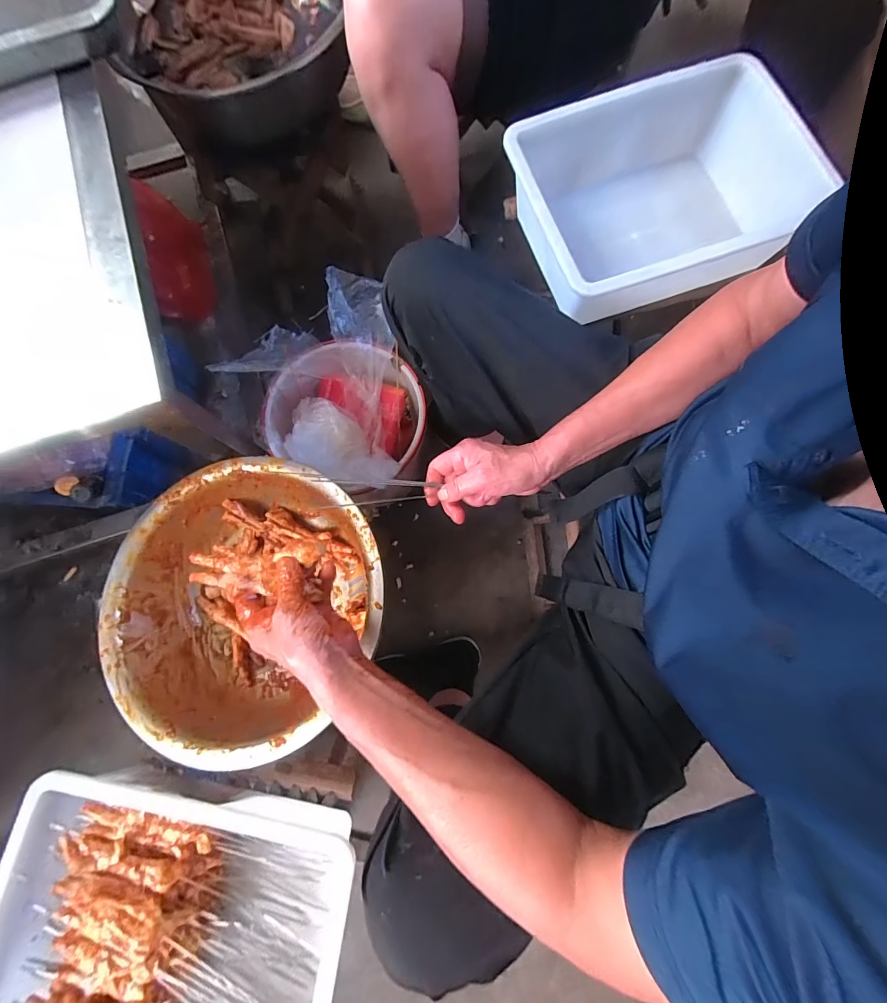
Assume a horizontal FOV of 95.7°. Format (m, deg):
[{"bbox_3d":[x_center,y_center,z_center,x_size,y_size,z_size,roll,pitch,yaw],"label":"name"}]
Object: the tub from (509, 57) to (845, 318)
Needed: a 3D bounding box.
[{"bbox_3d":[0.285,-0.408,0.554,0.344,0.120,0.270,-18,80,-2],"label":"tub"}]

